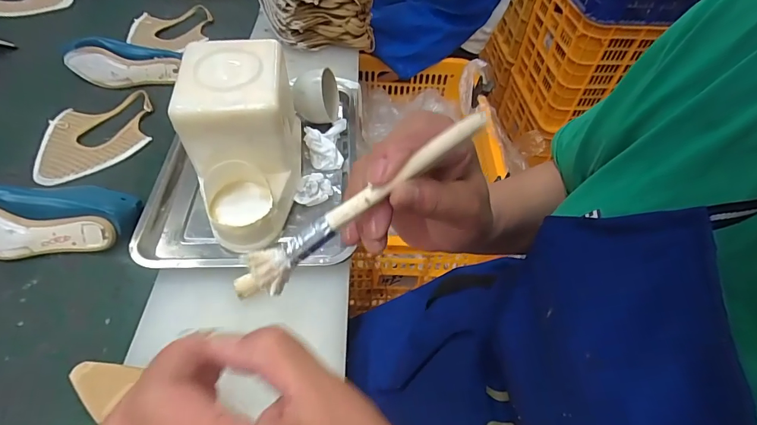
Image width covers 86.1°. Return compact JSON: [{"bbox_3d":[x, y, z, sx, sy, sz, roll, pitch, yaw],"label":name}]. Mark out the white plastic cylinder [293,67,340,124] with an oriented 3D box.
[{"bbox_3d":[-0.105,-0.197,0.692,0.066,0.095,0.079,7,51,1],"label":"white plastic cylinder"}]

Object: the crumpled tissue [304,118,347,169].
[{"bbox_3d":[-0.084,-0.125,0.652,0.061,0.047,0.110,3,51,-3],"label":"crumpled tissue"}]

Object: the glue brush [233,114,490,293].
[{"bbox_3d":[-0.005,-0.006,0.202,0.147,0.012,0.015,-35,61,-8],"label":"glue brush"}]

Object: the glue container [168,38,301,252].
[{"bbox_3d":[-0.180,-0.093,0.547,0.131,0.177,0.232,-3,52,-7],"label":"glue container"}]

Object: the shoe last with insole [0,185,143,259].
[{"bbox_3d":[-0.492,0.004,0.584,0.271,0.069,0.114,-5,52,-9],"label":"shoe last with insole"}]

